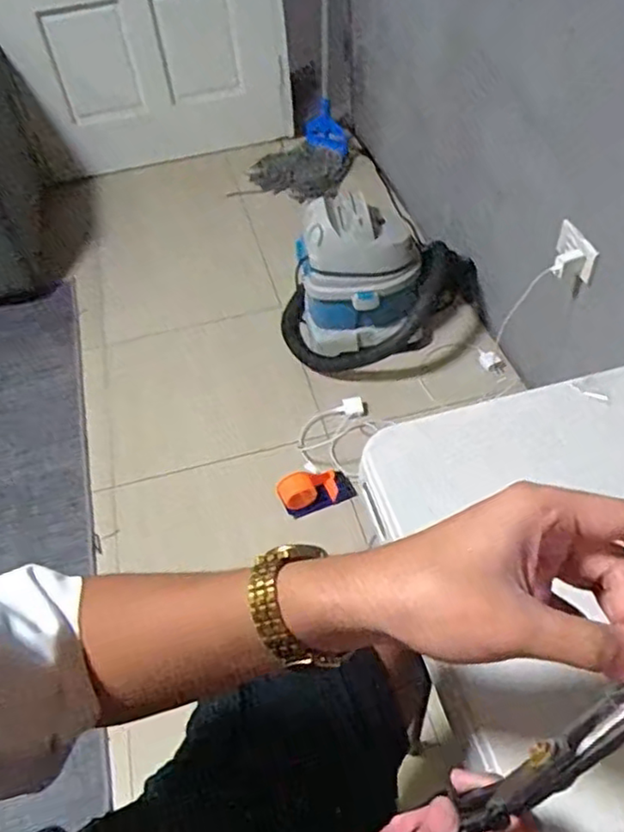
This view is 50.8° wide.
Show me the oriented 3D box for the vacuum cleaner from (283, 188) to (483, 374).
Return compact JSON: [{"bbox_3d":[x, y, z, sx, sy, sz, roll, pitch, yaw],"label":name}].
[{"bbox_3d":[0.176,-0.342,1.626,0.320,0.365,0.433,29,57,27],"label":"vacuum cleaner"}]

